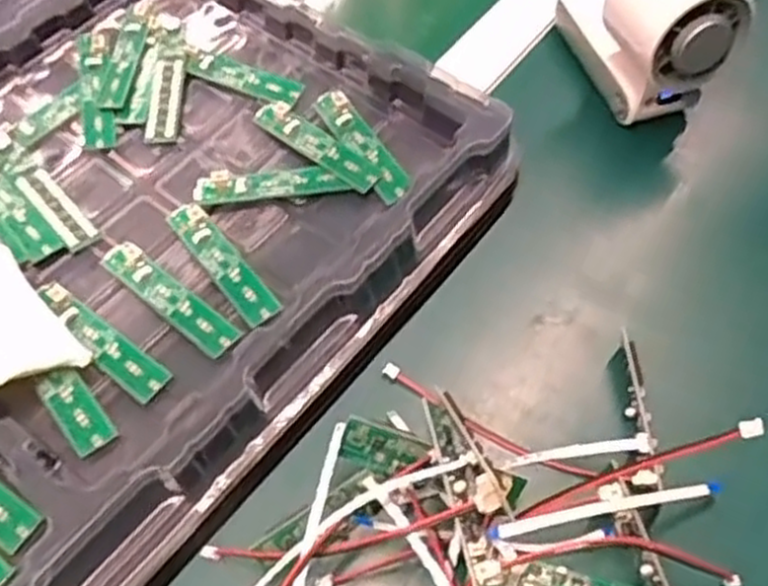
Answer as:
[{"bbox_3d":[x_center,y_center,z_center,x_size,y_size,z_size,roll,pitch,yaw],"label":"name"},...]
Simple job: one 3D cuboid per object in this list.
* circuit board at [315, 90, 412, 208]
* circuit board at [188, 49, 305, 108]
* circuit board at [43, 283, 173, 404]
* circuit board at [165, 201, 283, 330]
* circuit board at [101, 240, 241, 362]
[{"bbox_3d":[-0.013,-0.081,0.413,0.017,0.007,0.080,-34,66,-3],"label":"circuit board"},{"bbox_3d":[-0.081,-0.126,0.442,0.071,0.007,0.020,23,63,8],"label":"circuit board"},{"bbox_3d":[-0.131,0.023,0.356,0.076,0.007,0.018,36,66,14],"label":"circuit board"},{"bbox_3d":[-0.080,-0.015,0.376,0.018,0.005,0.079,-38,65,-13],"label":"circuit board"},{"bbox_3d":[-0.104,0.002,0.369,0.084,0.010,0.018,38,66,15],"label":"circuit board"}]

